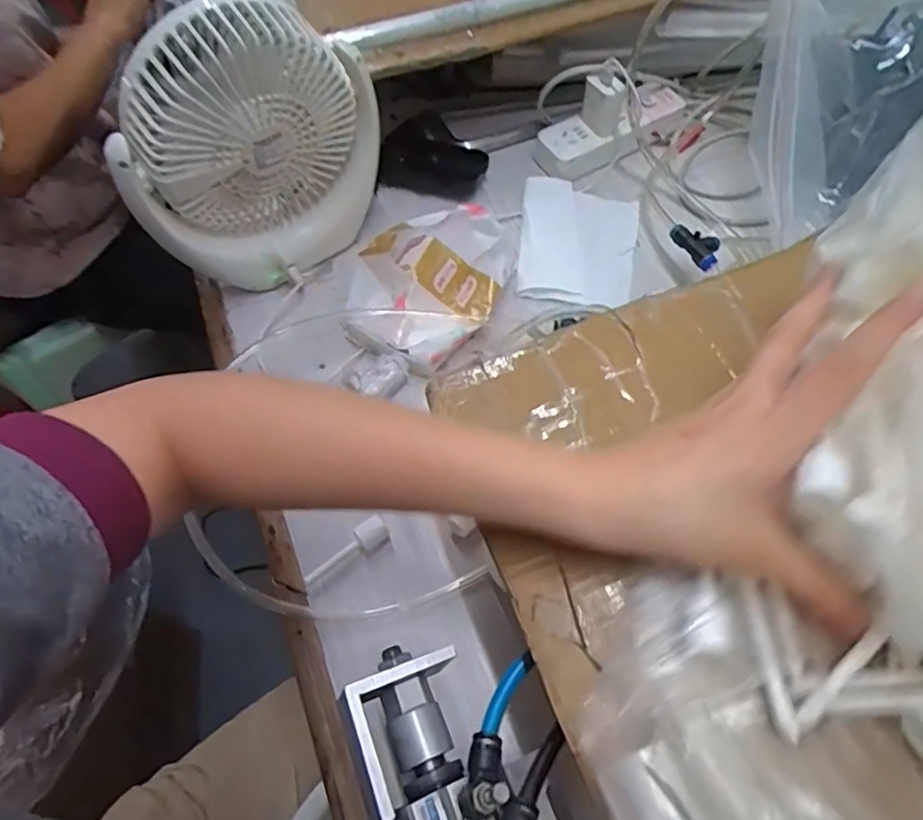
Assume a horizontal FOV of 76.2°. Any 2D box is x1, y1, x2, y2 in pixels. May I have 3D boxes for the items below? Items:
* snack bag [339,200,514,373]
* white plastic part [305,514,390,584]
[{"bbox_3d":[-0.032,-0.108,0.493,0.139,0.069,0.117,-39,66,-17],"label":"snack bag"},{"bbox_3d":[-0.080,0.097,0.408,0.063,0.014,0.015,-29,63,-12],"label":"white plastic part"}]

